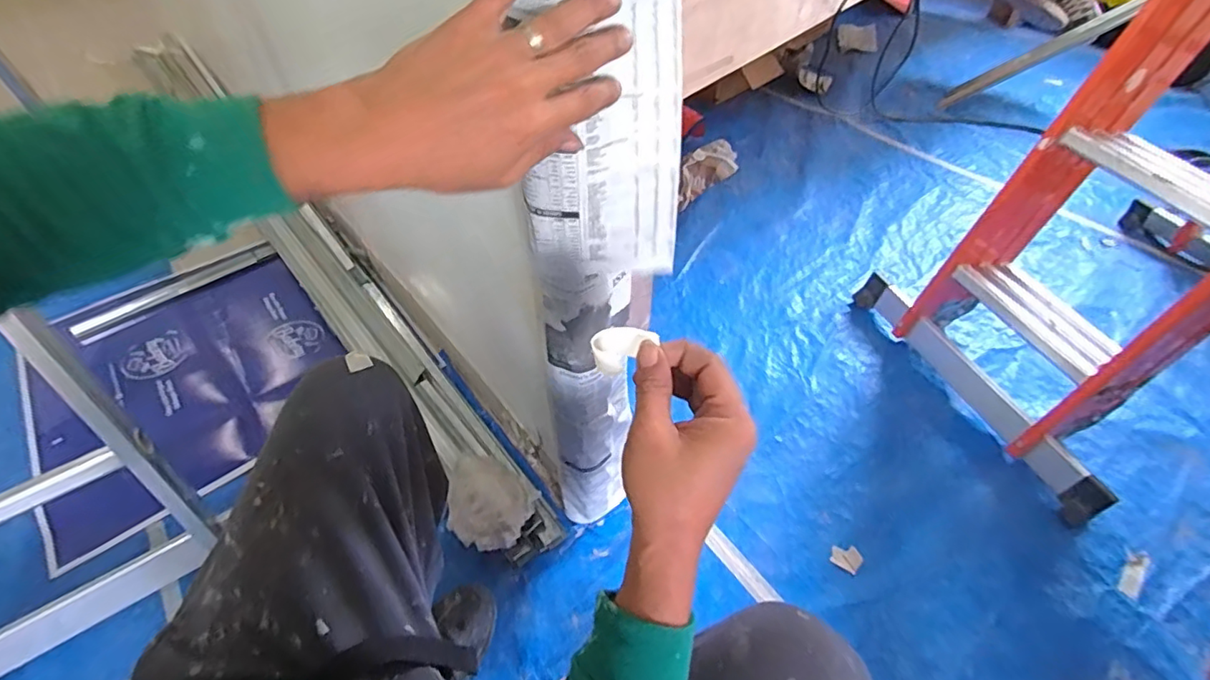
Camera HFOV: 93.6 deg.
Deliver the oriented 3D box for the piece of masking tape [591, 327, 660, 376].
[{"bbox_3d":[0.010,0.004,0.382,0.041,0.016,0.028,-28,55,-21],"label":"piece of masking tape"}]

